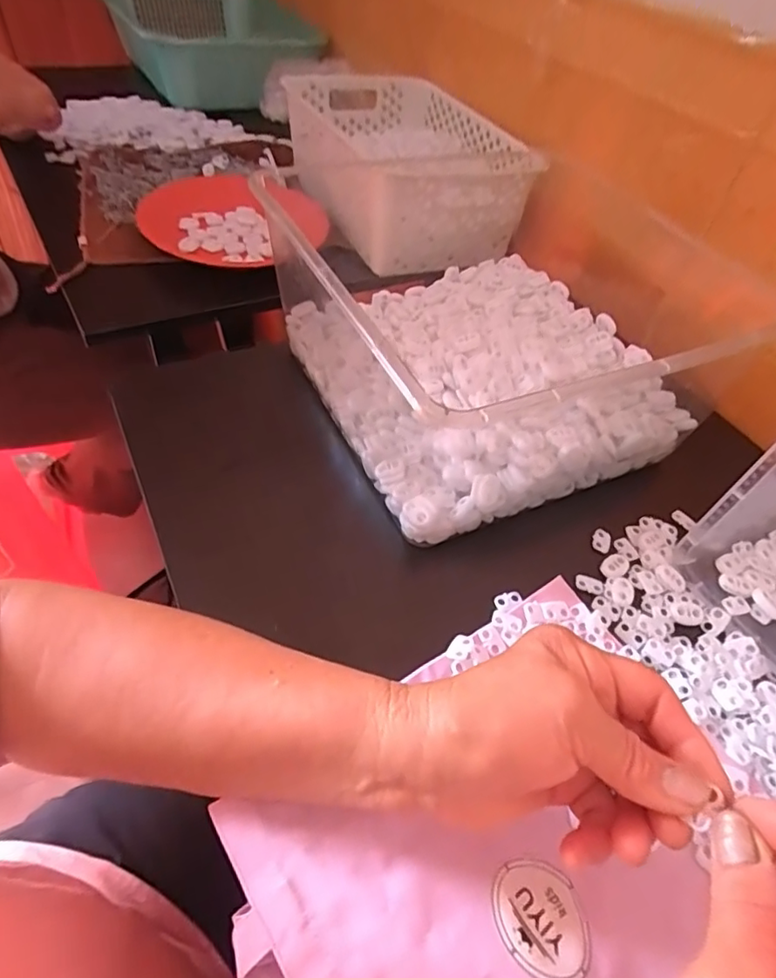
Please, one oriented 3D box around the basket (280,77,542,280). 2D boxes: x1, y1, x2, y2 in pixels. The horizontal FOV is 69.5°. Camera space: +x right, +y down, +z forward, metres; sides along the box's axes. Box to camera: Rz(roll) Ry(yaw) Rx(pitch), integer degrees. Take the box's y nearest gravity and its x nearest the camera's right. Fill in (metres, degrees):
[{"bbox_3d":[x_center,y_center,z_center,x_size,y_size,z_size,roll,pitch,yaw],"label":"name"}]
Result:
[{"bbox_3d":[0.011,-0.393,0.671,0.227,0.101,0.334,-11,52,-17],"label":"basket"}]

